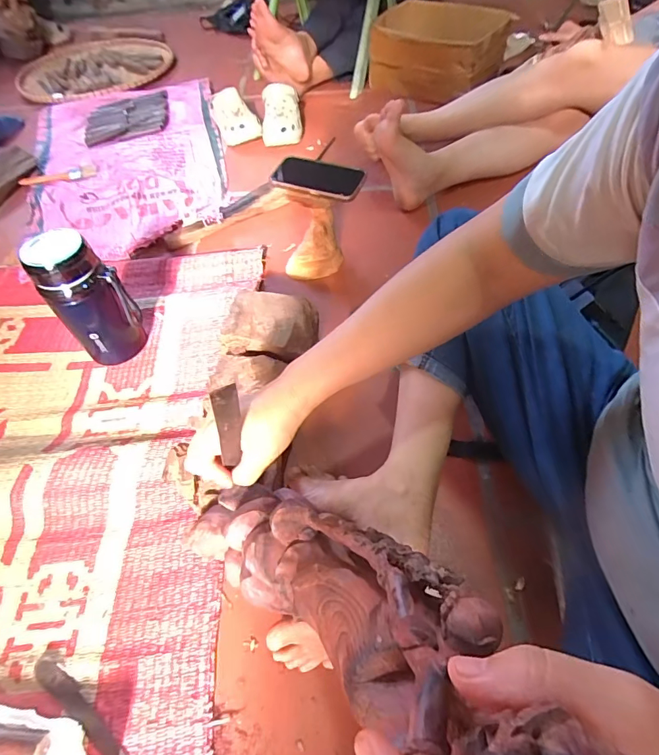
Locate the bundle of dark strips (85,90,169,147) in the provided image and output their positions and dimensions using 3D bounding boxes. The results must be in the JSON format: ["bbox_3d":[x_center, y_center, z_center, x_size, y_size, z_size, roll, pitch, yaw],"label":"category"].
[{"bbox_3d":[-0.555,-0.716,1.173,0.239,0.032,0.170,-21,59,-10],"label":"bundle of dark strips"}]

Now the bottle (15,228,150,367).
[{"bbox_3d":[-0.362,-0.118,0.651,0.104,0.211,0.072,-38,62,-24],"label":"bottle"}]

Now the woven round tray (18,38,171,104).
[{"bbox_3d":[-0.773,-1.005,1.389,0.455,0.046,0.481,-1,57,2],"label":"woven round tray"}]

